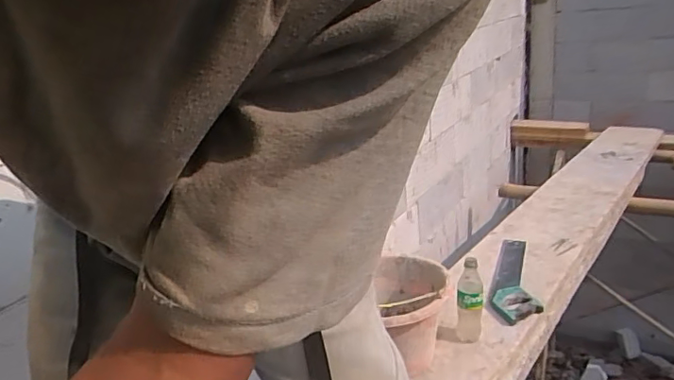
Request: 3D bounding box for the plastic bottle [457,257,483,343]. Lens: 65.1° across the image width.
[{"bbox_3d":[0.319,0.267,1.270,0.061,0.206,0.070,-2,19,12],"label":"plastic bottle"}]

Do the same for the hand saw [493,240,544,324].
[{"bbox_3d":[0.536,0.255,1.573,0.119,0.026,0.483,1,20,19],"label":"hand saw"}]

